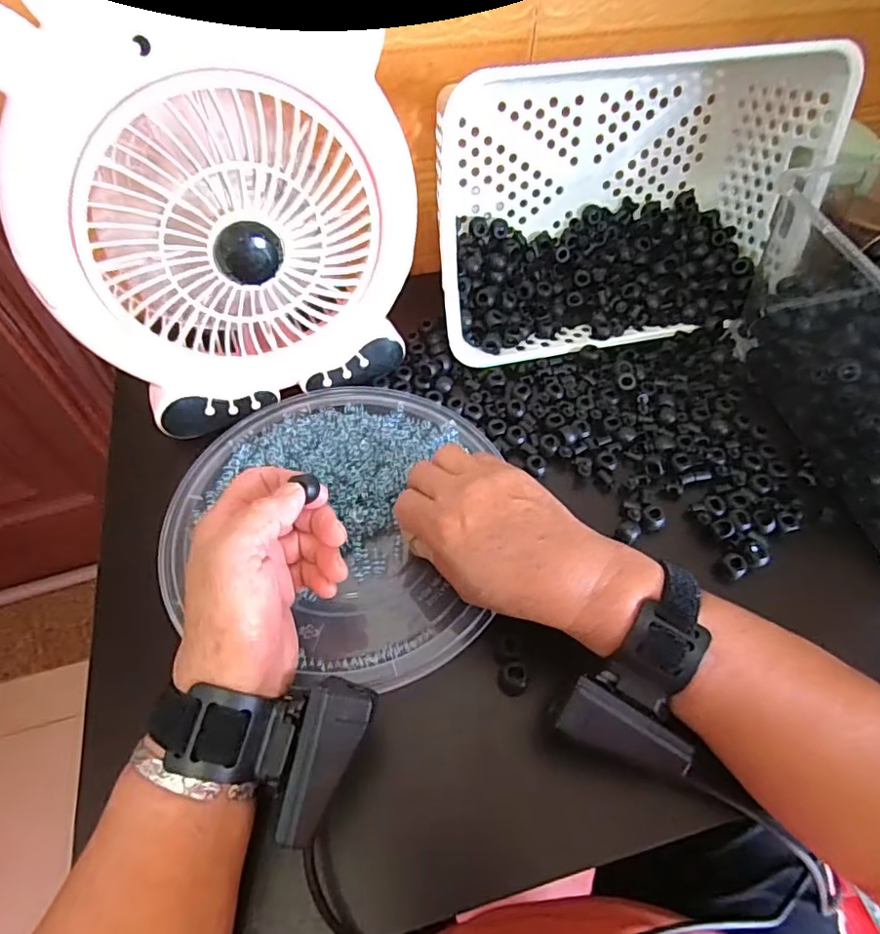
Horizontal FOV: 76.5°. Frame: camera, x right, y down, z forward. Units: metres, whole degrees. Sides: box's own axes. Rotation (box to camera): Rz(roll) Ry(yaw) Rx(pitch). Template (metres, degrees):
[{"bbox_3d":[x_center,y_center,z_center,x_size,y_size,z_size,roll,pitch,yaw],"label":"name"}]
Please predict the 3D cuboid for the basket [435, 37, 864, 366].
[{"bbox_3d":[0.147,-0.203,0.480,0.312,0.236,0.120,-10,36,-10],"label":"basket"}]

